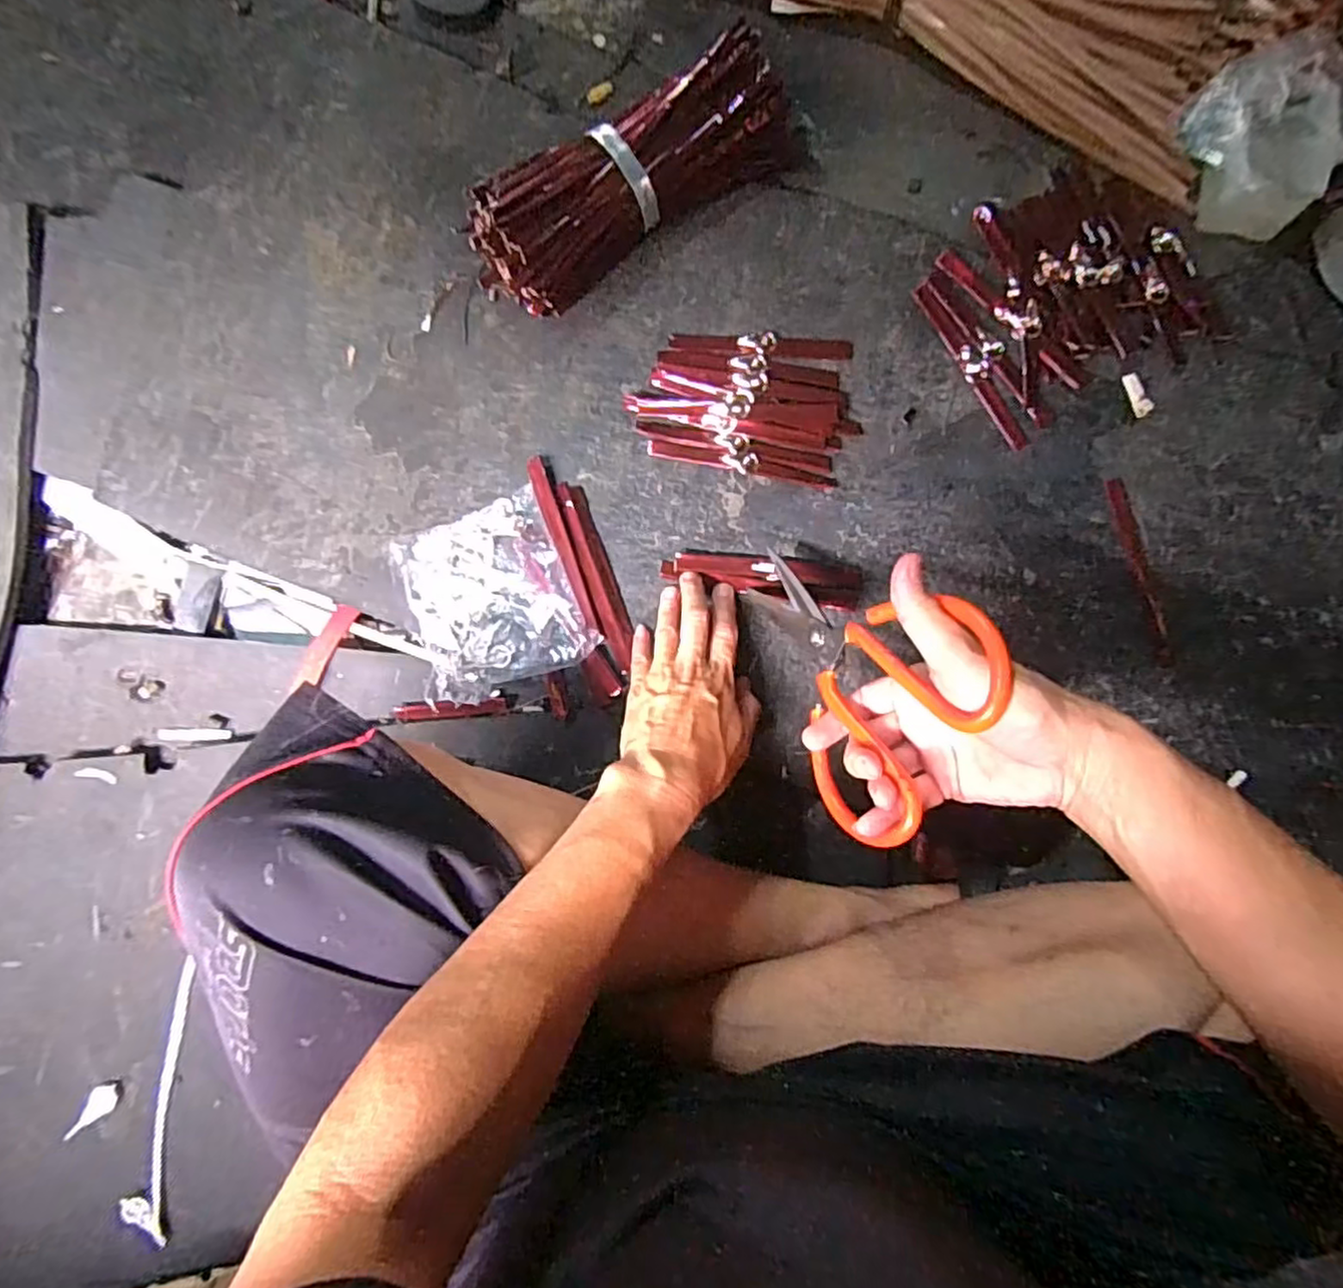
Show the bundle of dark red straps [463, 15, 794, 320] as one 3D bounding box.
[{"bbox_3d":[-0.028,-0.347,0.519,0.264,0.063,0.080,-32,84,1],"label":"bundle of dark red straps"}]

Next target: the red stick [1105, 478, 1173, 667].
[{"bbox_3d":[0.348,-0.054,0.510,0.014,0.004,0.141,-14,84,1],"label":"red stick"}]

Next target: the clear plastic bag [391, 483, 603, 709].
[{"bbox_3d":[-0.134,-0.035,0.516,0.118,0.025,0.135,-21,83,1],"label":"clear plastic bag"}]

